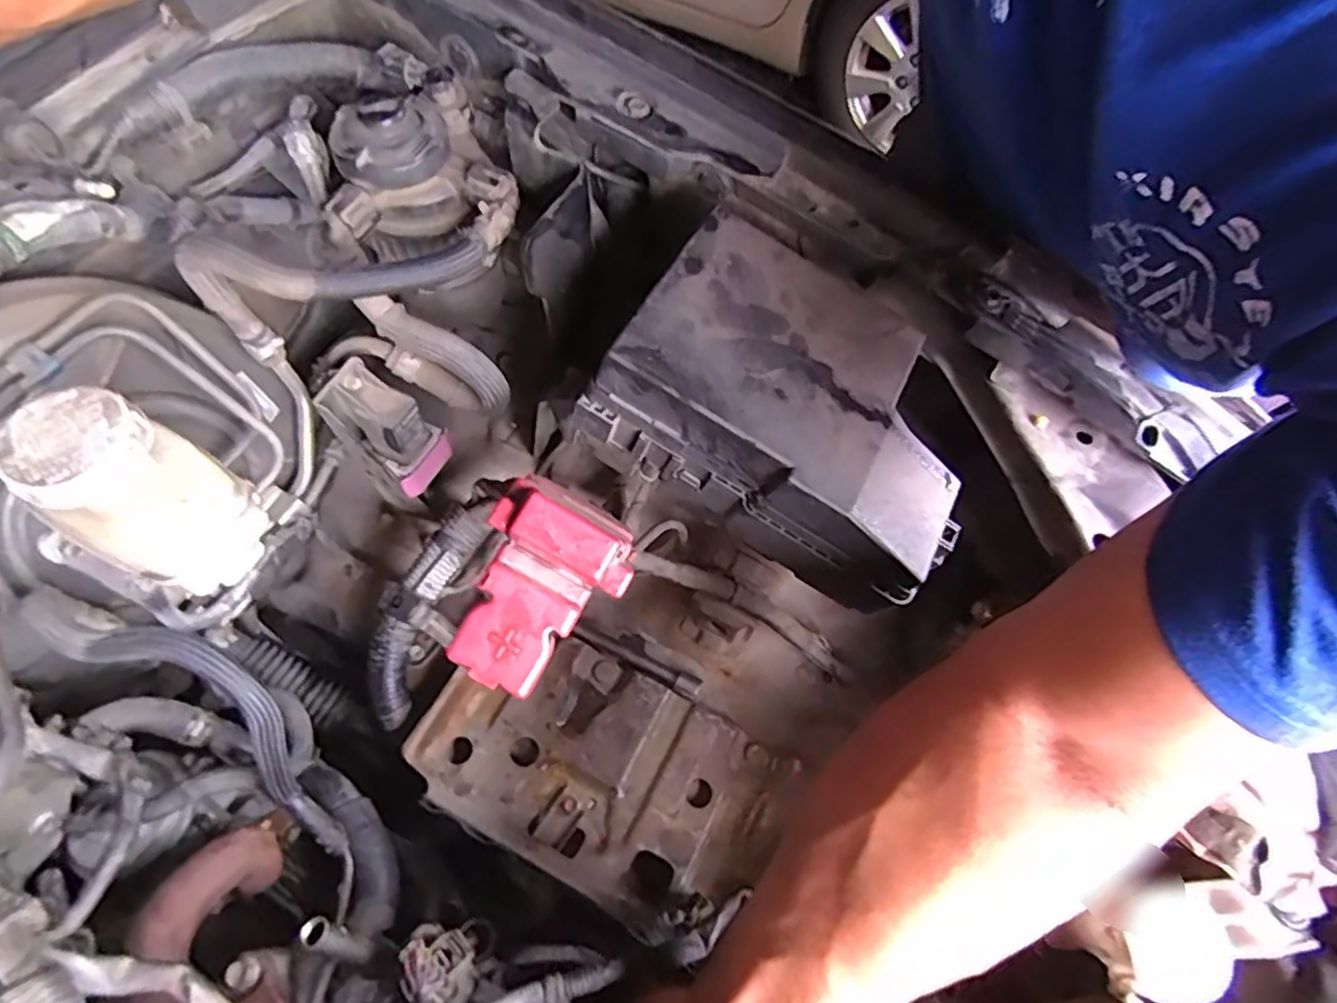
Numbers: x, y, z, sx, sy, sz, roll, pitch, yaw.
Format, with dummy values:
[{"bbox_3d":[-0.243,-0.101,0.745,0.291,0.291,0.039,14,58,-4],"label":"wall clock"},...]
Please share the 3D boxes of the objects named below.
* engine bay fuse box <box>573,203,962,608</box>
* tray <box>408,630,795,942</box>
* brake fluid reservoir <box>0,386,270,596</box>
[{"bbox_3d":[0.077,-0.059,0.432,0.218,0.115,0.174,35,67,-1],"label":"engine bay fuse box"},{"bbox_3d":[-0.052,0.199,0.506,0.259,0.031,0.152,27,66,13],"label":"tray"},{"bbox_3d":[-0.254,-0.001,0.328,0.073,0.083,0.062,22,66,11],"label":"brake fluid reservoir"}]

